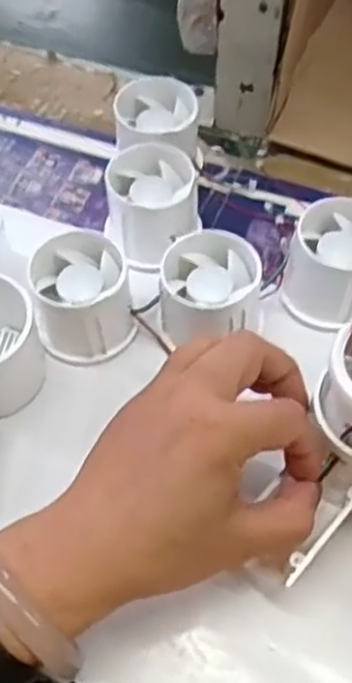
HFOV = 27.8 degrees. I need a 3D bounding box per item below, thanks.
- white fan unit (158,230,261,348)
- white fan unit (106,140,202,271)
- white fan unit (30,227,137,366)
[{"bbox_3d":[0.019,-0.026,0.384,0.052,0.048,0.047,40,66,22],"label":"white fan unit"},{"bbox_3d":[-0.013,-0.077,0.418,0.050,0.048,0.063,0,58,1],"label":"white fan unit"},{"bbox_3d":[-0.050,-0.023,0.386,0.050,0.048,0.056,-3,58,-1],"label":"white fan unit"}]

